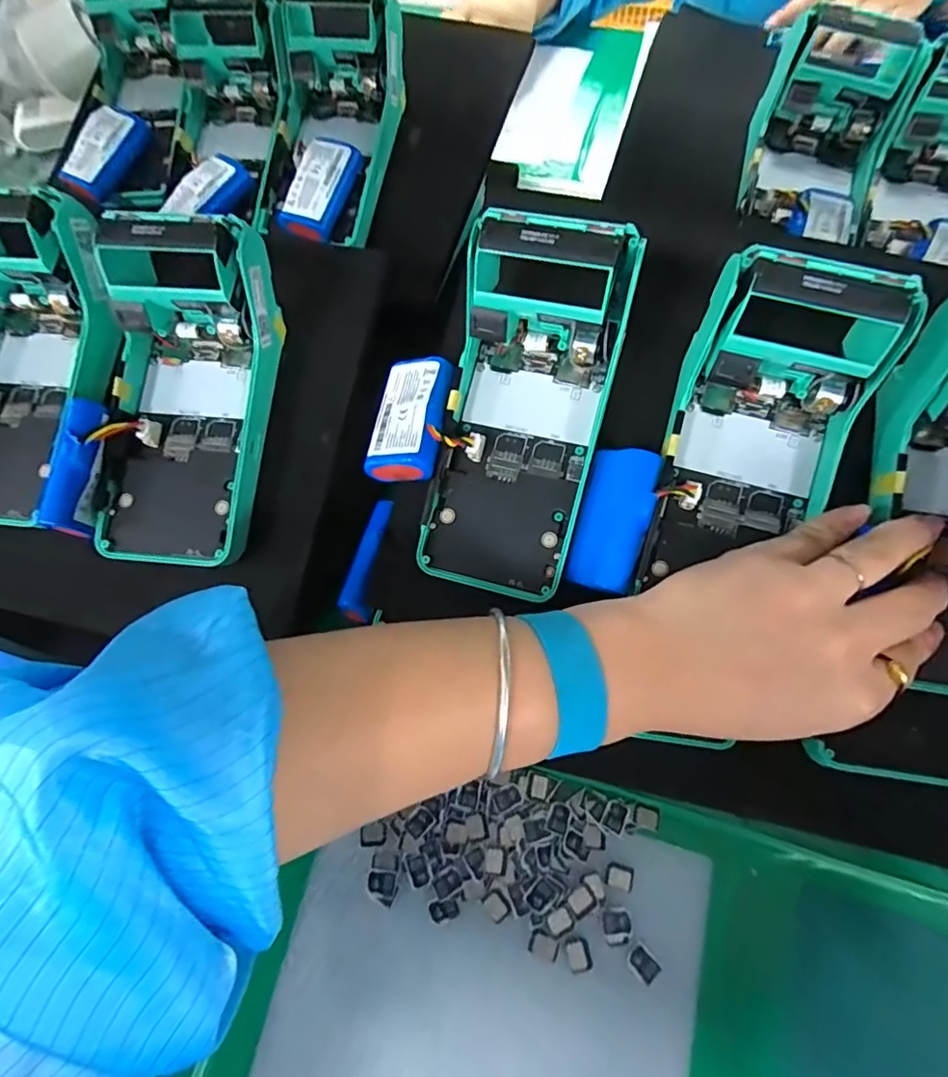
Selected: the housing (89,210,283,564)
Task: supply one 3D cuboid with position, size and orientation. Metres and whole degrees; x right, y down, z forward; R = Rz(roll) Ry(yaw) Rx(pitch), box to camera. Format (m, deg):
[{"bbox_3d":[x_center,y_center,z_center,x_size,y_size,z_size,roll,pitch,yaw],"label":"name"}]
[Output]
[{"bbox_3d":[-0.153,-0.074,0.295,0.082,0.054,0.173,9,95,4],"label":"housing"}]

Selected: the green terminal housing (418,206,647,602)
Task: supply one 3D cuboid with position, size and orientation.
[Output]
[{"bbox_3d":[0.023,-0.058,0.268,0.086,0.052,0.171,13,99,6],"label":"green terminal housing"}]

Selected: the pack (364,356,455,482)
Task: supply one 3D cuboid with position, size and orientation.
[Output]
[{"bbox_3d":[-0.032,-0.062,0.280,0.034,0.014,0.069,8,66,4],"label":"pack"}]

